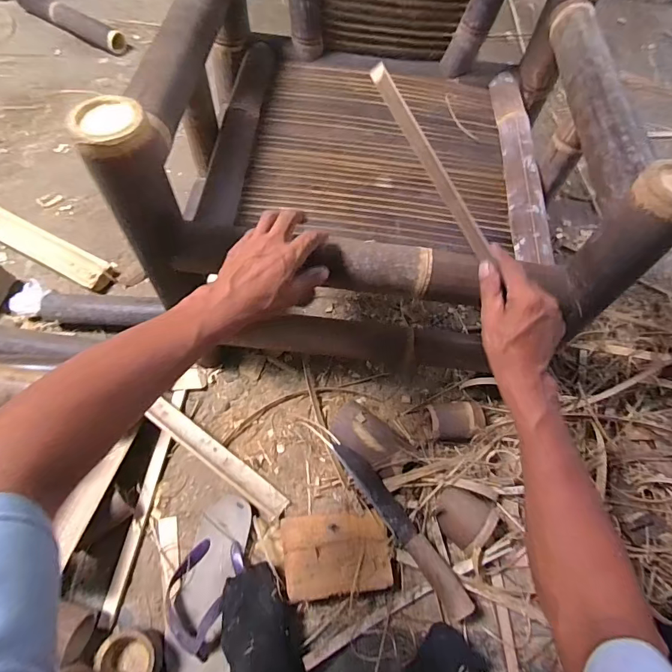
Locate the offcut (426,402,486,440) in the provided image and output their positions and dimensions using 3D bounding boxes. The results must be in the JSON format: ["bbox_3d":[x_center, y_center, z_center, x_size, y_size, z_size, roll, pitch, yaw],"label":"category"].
[{"bbox_3d":[0.218,0.157,0.783,0.101,0.068,0.069,-2,61,-5],"label":"offcut"}]

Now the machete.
[{"bbox_3d":[0.100,0.298,0.677,0.042,0.029,0.304,-33,68,-20],"label":"machete"}]

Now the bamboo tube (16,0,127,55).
[{"bbox_3d":[-0.835,-0.999,1.332,0.443,0.075,0.062,29,63,12],"label":"bamboo tube"}]

